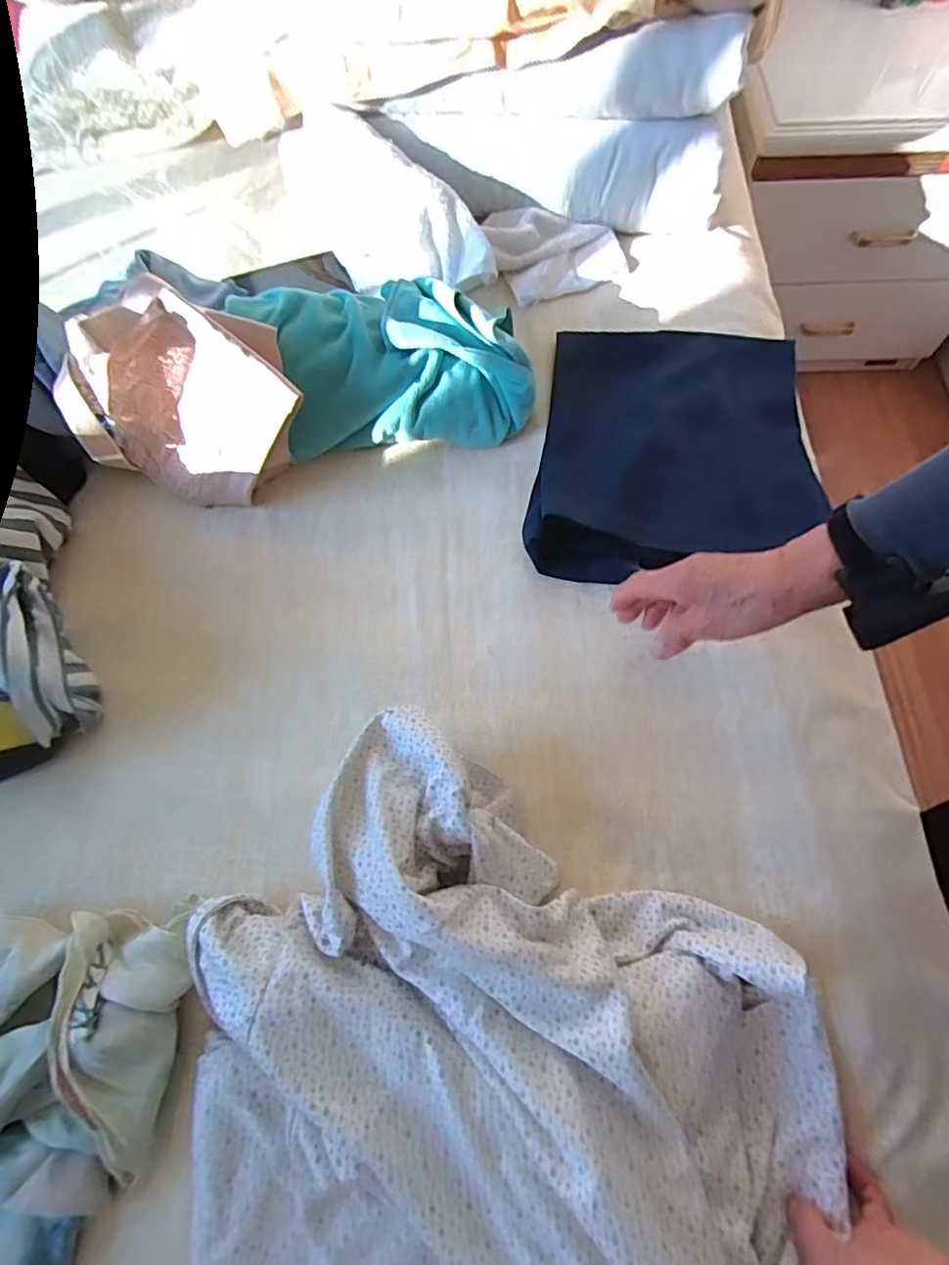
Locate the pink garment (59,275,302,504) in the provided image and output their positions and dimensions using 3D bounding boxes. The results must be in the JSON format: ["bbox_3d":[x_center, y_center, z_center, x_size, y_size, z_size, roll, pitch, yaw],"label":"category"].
[{"bbox_3d":[-0.267,-0.215,0.552,0.202,0.166,0.104,-1,68,-2],"label":"pink garment"}]

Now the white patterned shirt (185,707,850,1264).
[{"bbox_3d":[-0.008,0.332,0.380,0.424,0.083,0.433,31,72,8],"label":"white patterned shirt"}]

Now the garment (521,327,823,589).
[{"bbox_3d":[0.212,-0.197,0.623,0.292,0.034,0.315,5,68,3],"label":"garment"}]

